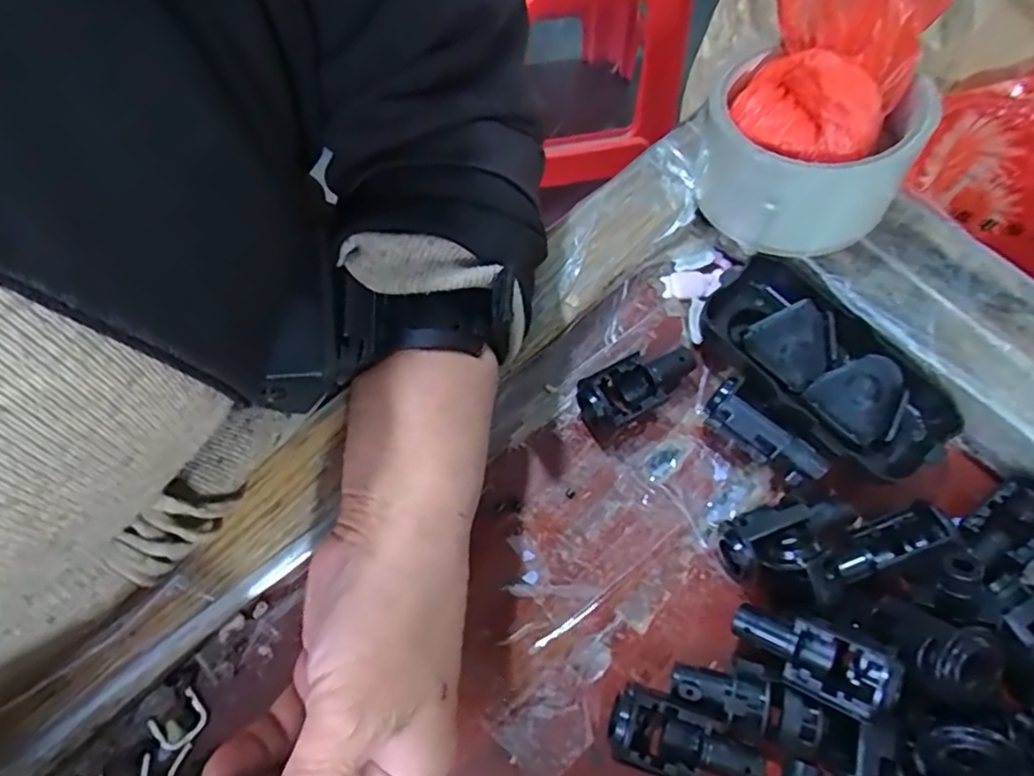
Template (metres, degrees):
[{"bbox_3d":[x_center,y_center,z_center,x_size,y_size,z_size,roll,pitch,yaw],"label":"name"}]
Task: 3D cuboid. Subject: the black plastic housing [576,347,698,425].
[{"bbox_3d":[0.053,-0.001,0.272,0.054,0.025,0.023,-25,73,-11],"label":"black plastic housing"}]

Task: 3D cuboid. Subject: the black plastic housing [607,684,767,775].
[{"bbox_3d":[0.059,0.129,0.226,0.053,0.021,0.025,22,71,5],"label":"black plastic housing"}]

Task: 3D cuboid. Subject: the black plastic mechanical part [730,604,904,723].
[{"bbox_3d":[0.101,0.094,0.216,0.052,0.019,0.020,21,69,30],"label":"black plastic mechanical part"}]

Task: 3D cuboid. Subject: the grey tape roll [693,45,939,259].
[{"bbox_3d":[0.127,-0.103,0.273,0.088,0.059,0.081,16,70,3],"label":"grey tape roll"}]

